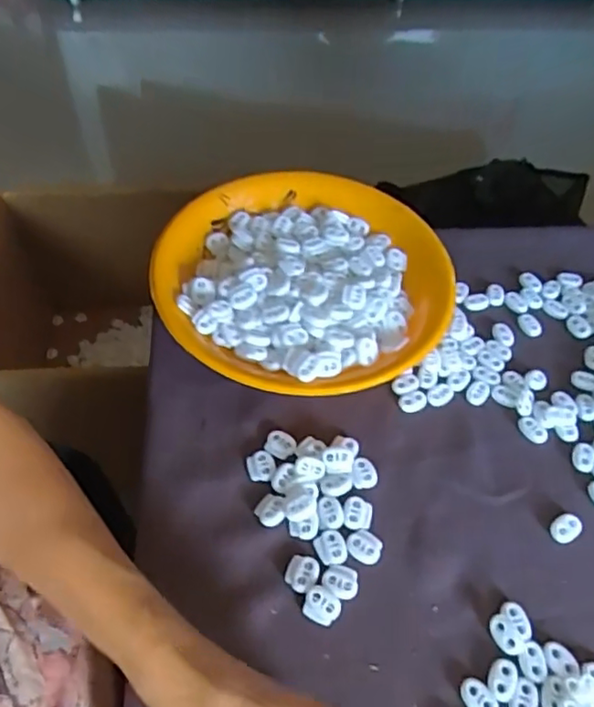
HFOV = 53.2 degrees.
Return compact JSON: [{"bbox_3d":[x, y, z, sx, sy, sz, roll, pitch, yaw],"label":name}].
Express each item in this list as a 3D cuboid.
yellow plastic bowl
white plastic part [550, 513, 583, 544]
[{"bbox_3d":[0.008,-0.062,0.494,0.229,0.047,0.238,2,53,-3],"label":"yellow plastic bowl"},{"bbox_3d":[0.183,0.118,0.402,0.023,0.006,0.017,-27,60,-23],"label":"white plastic part"}]

